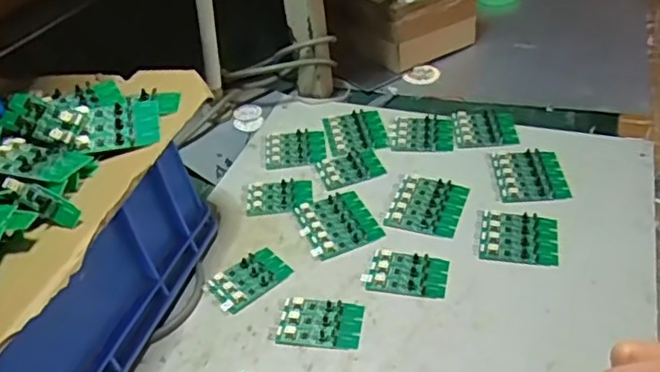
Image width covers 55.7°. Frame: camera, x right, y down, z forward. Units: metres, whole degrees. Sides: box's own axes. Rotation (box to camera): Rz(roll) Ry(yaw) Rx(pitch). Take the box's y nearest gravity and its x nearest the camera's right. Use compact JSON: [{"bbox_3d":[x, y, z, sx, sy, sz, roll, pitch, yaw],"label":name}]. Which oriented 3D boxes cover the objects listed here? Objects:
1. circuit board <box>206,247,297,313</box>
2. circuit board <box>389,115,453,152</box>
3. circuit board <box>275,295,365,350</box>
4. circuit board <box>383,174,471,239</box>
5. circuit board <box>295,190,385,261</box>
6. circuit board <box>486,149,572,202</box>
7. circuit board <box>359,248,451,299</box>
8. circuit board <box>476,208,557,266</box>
[{"bbox_3d":[-0.067,0.076,0.520,0.065,0.006,0.043,-31,44,-25],"label":"circuit board"},{"bbox_3d":[0.095,-0.056,0.650,0.065,0.005,0.057,2,40,12],"label":"circuit board"},{"bbox_3d":[-0.007,0.103,0.478,0.061,0.006,0.043,2,40,12],"label":"circuit board"},{"bbox_3d":[0.089,0.017,0.567,0.062,0.008,0.068,10,43,20],"label":"circuit board"},{"bbox_3d":[0.006,0.032,0.560,0.063,0.004,0.071,-19,41,-13],"label":"circuit board"},{"bbox_3d":[0.185,-0.012,0.586,0.067,0.005,0.070,-3,40,6],"label":"circuit board"},{"bbox_3d":[0.062,0.069,0.509,0.065,0.007,0.042,4,41,14],"label":"circuit board"},{"bbox_3d":[0.158,0.040,0.527,0.066,0.008,0.054,3,41,13],"label":"circuit board"}]

